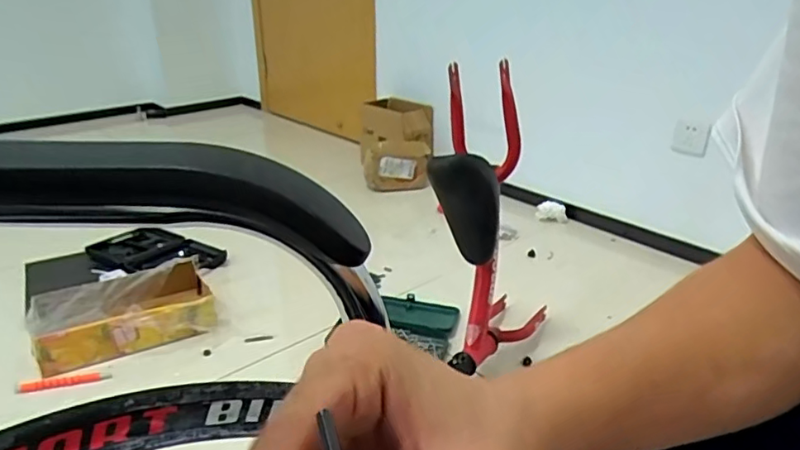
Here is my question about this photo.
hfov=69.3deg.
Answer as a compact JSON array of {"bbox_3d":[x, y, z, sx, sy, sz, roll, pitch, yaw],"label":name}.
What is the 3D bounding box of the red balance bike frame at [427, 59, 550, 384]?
[{"bbox_3d":[0.174,0.010,1.103,0.206,0.542,0.327,6,24,12],"label":"red balance bike frame"}]

